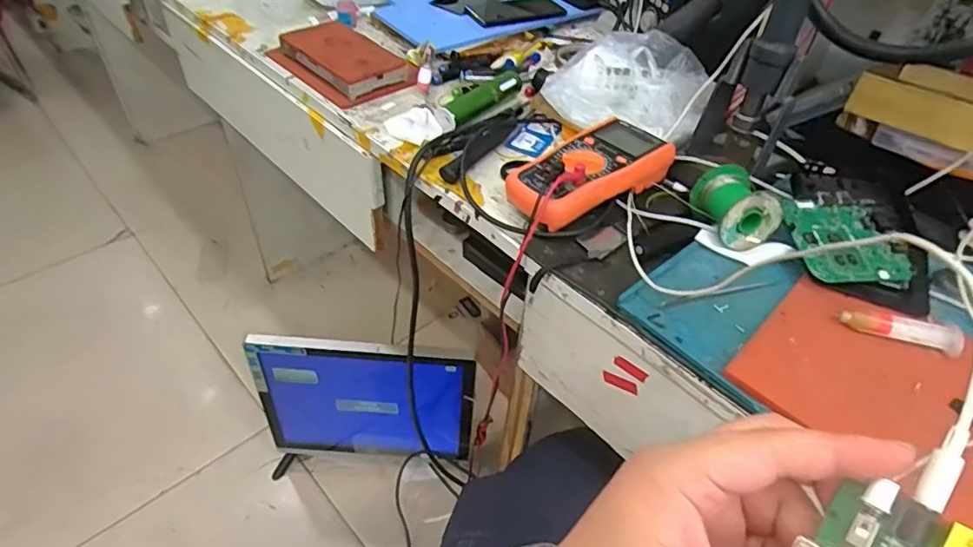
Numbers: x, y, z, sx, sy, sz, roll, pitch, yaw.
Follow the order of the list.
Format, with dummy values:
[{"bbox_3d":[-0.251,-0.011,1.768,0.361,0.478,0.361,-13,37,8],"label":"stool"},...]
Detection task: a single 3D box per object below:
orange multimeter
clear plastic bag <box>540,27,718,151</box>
[{"bbox_3d":[0.105,-0.107,0.608,0.191,0.062,0.089,-25,52,-27],"label":"orange multimeter"},{"bbox_3d":[0.169,-0.229,0.701,0.189,0.078,0.162,13,45,8],"label":"clear plastic bag"}]

